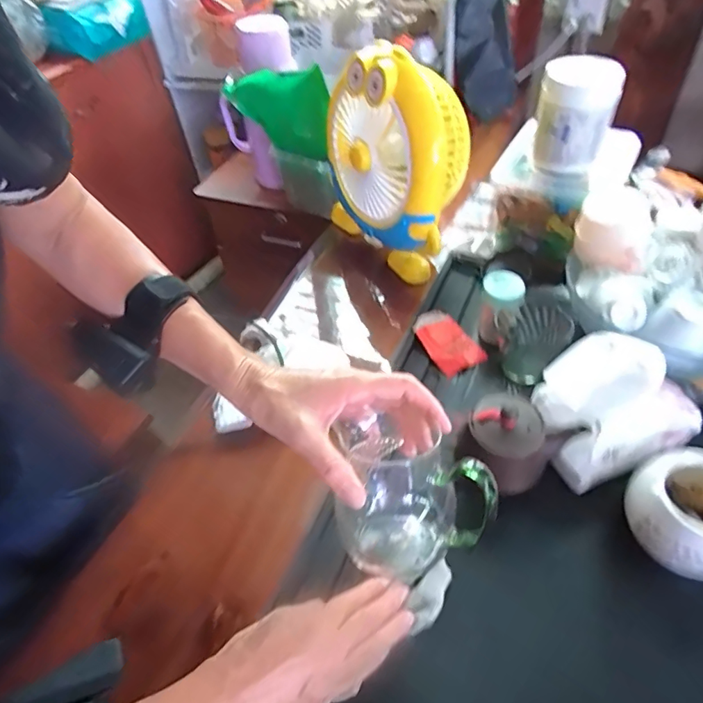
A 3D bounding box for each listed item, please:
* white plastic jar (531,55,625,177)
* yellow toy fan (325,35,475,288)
[{"bbox_3d":[0.271,-0.284,0.601,0.086,0.114,0.075,15,51,19],"label":"white plastic jar"},{"bbox_3d":[0.051,-0.259,0.668,0.107,0.254,0.210,-38,55,-25],"label":"yellow toy fan"}]

